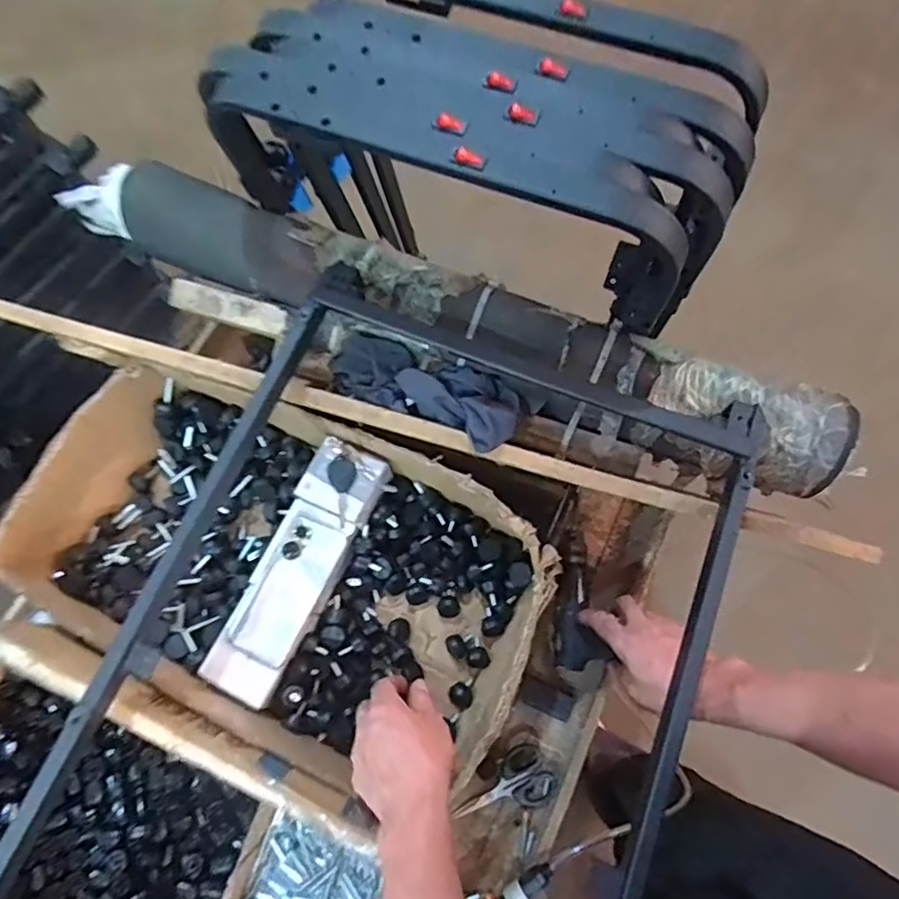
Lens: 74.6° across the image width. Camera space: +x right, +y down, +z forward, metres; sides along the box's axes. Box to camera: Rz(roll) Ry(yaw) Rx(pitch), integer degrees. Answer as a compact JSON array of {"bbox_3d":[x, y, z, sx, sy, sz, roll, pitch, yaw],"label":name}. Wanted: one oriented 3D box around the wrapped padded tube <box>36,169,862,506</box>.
[{"bbox_3d":[-0.035,-0.163,0.699,0.959,0.089,0.134,23,73,9],"label":"wrapped padded tube"}]

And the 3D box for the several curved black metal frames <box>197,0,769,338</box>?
[{"bbox_3d":[0.029,-0.313,0.620,0.511,0.201,0.222,22,73,9],"label":"several curved black metal frames"}]

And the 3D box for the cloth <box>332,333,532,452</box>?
[{"bbox_3d":[-0.029,-0.069,0.667,0.228,0.066,0.088,27,74,10],"label":"cloth"}]

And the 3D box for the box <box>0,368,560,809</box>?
[{"bbox_3d":[-0.197,0.133,0.693,0.583,0.134,0.330,23,74,9],"label":"box"}]

